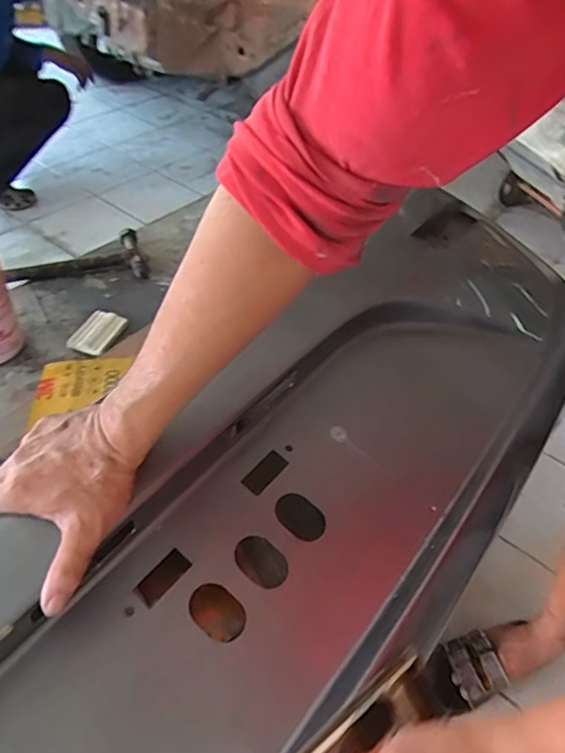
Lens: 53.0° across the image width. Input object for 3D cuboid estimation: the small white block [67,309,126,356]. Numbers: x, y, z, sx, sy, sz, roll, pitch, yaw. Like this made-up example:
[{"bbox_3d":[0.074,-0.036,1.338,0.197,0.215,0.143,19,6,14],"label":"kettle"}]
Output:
[{"bbox_3d":[-0.245,-0.061,0.750,0.048,0.016,0.078,18,48,13],"label":"small white block"}]

